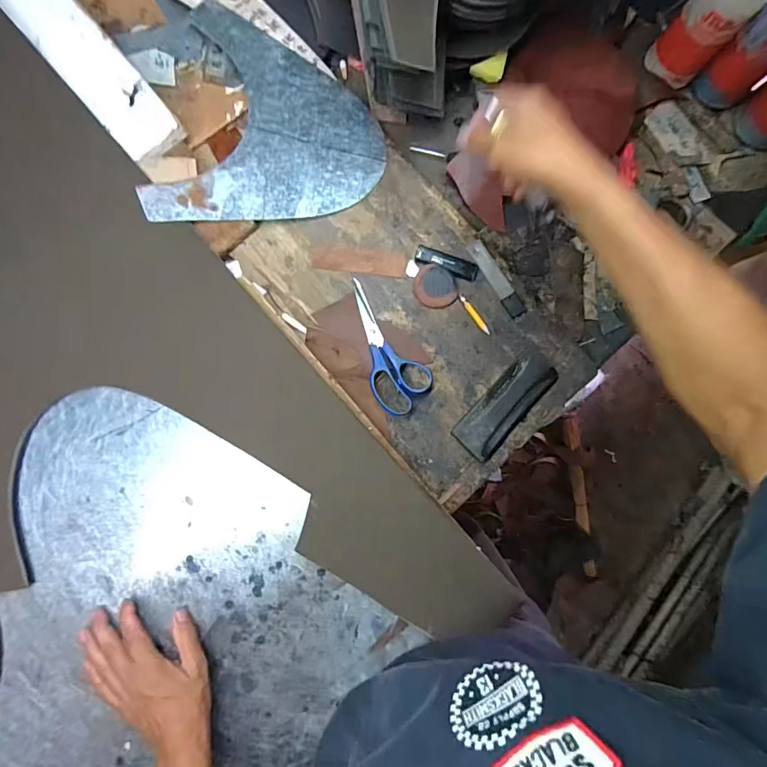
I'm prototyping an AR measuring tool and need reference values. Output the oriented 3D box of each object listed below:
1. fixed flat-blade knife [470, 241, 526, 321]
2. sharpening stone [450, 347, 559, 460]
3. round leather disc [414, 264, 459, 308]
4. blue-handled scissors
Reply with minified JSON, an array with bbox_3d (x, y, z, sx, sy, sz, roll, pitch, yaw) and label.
[{"bbox_3d":[0.147,-0.137,0.558,0.024,0.011,0.113,-30,86,-8],"label":"fixed flat-blade knife"},{"bbox_3d":[0.155,0.027,0.539,0.060,0.017,0.151,43,81,1],"label":"sharpening stone"},{"bbox_3d":[0.067,-0.123,0.548,0.055,0.009,0.049,18,109,6],"label":"round leather disc"},{"bbox_3d":[-0.011,-0.044,0.536,0.071,0.014,0.172,-36,82,-10],"label":"blue-handled scissors"}]

